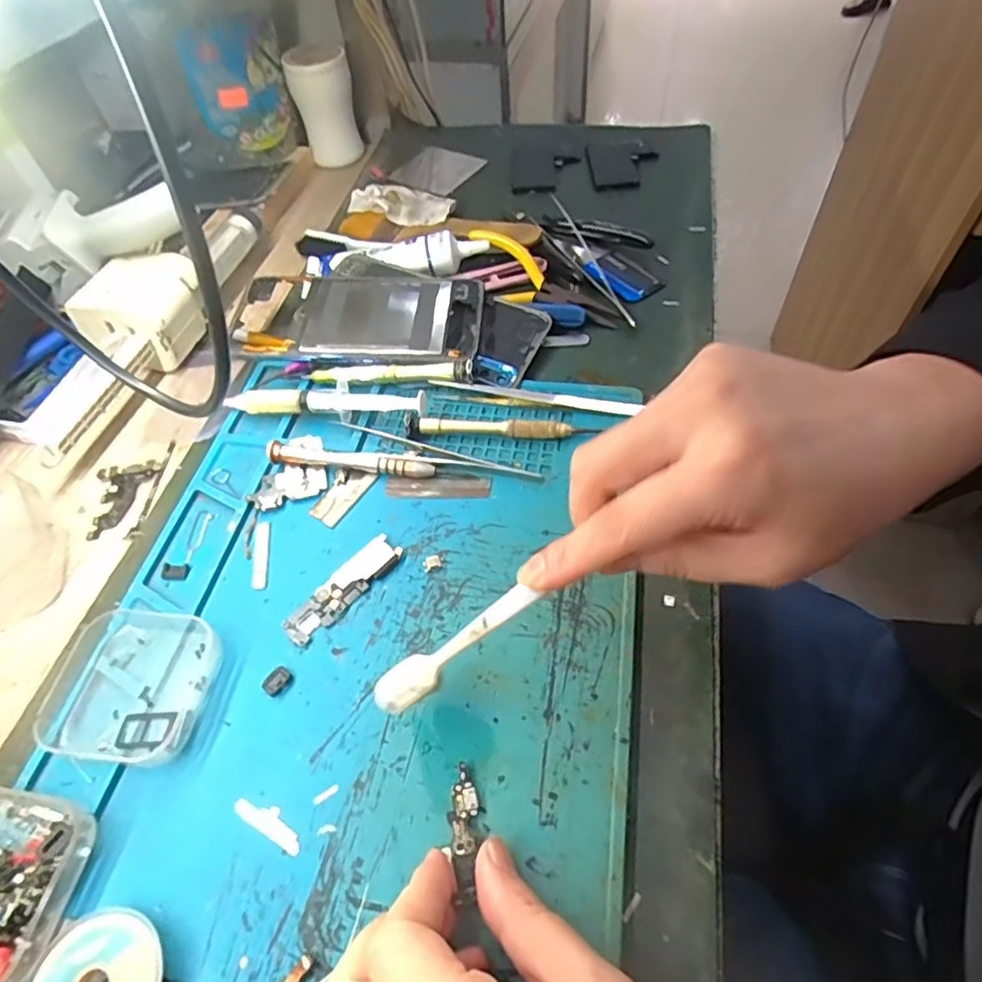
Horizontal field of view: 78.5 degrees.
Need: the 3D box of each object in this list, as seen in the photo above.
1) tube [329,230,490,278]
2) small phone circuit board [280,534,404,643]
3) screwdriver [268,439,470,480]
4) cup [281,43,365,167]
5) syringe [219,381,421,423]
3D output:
[{"bbox_3d":[-0.061,-0.172,0.434,0.113,0.023,0.035,4,55,7],"label":"tube"},{"bbox_3d":[-0.072,0.048,0.295,0.018,0.004,0.064,33,63,24],"label":"small phone circuit board"},{"bbox_3d":[-0.070,-0.017,0.335,0.109,0.011,0.013,4,55,7],"label":"screwdriver"},{"bbox_3d":[-0.146,-0.339,0.533,0.050,0.083,0.043,-17,55,-7],"label":"cup"},{"bbox_3d":[-0.097,-0.057,0.360,0.122,0.016,0.028,4,55,7],"label":"syringe"}]

